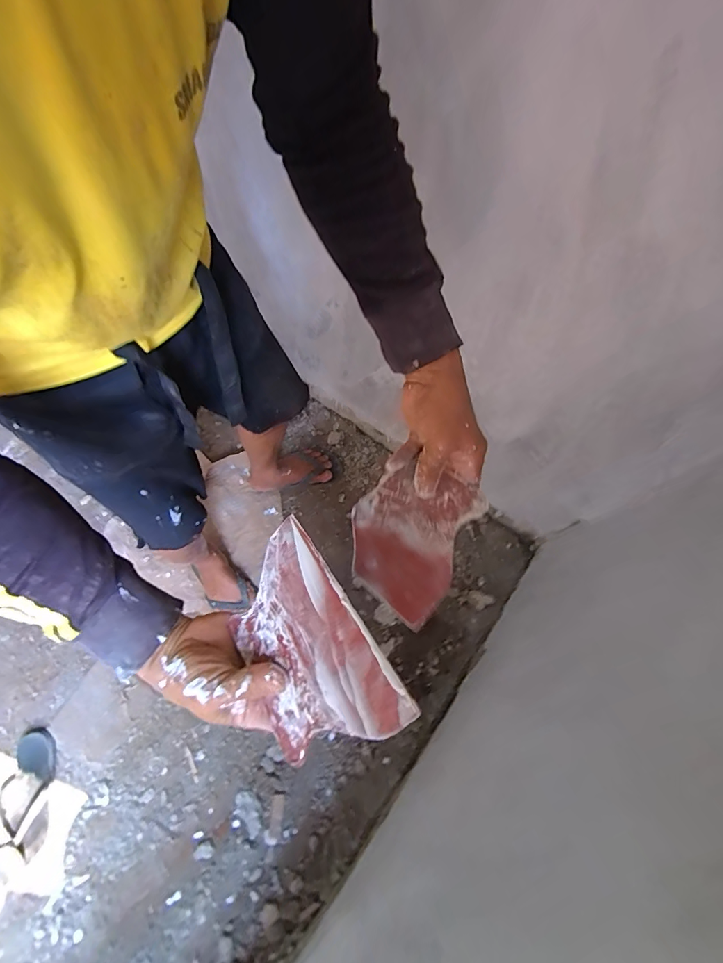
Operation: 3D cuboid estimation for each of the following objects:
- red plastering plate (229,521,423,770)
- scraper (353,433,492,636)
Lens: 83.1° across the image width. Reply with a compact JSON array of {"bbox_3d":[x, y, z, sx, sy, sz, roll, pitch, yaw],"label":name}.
[{"bbox_3d":[-0.049,0.135,0.325,0.128,0.007,0.165,-48,63,21],"label":"red plastering plate"},{"bbox_3d":[0.049,0.047,0.400,0.113,0.009,0.142,34,74,15],"label":"scraper"}]

